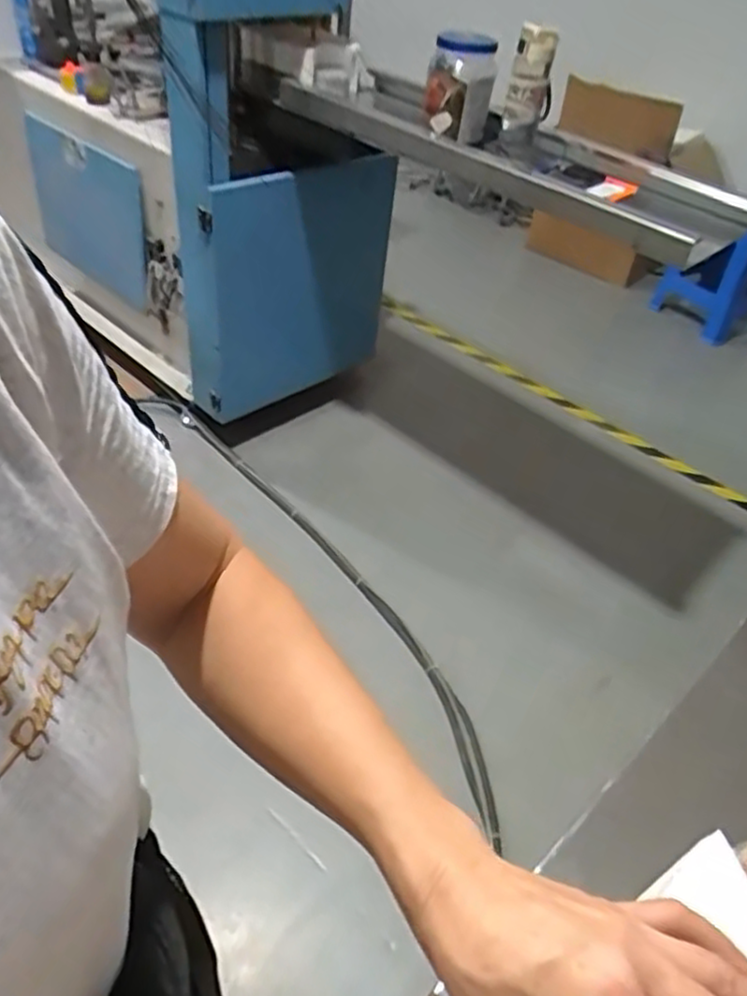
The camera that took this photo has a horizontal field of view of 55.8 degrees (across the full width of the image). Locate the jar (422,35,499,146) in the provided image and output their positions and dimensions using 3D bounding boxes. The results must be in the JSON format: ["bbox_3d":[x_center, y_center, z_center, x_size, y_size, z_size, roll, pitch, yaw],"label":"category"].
[{"bbox_3d":[0.177,-0.845,1.451,0.129,0.181,0.152,5,43,-2],"label":"jar"}]

